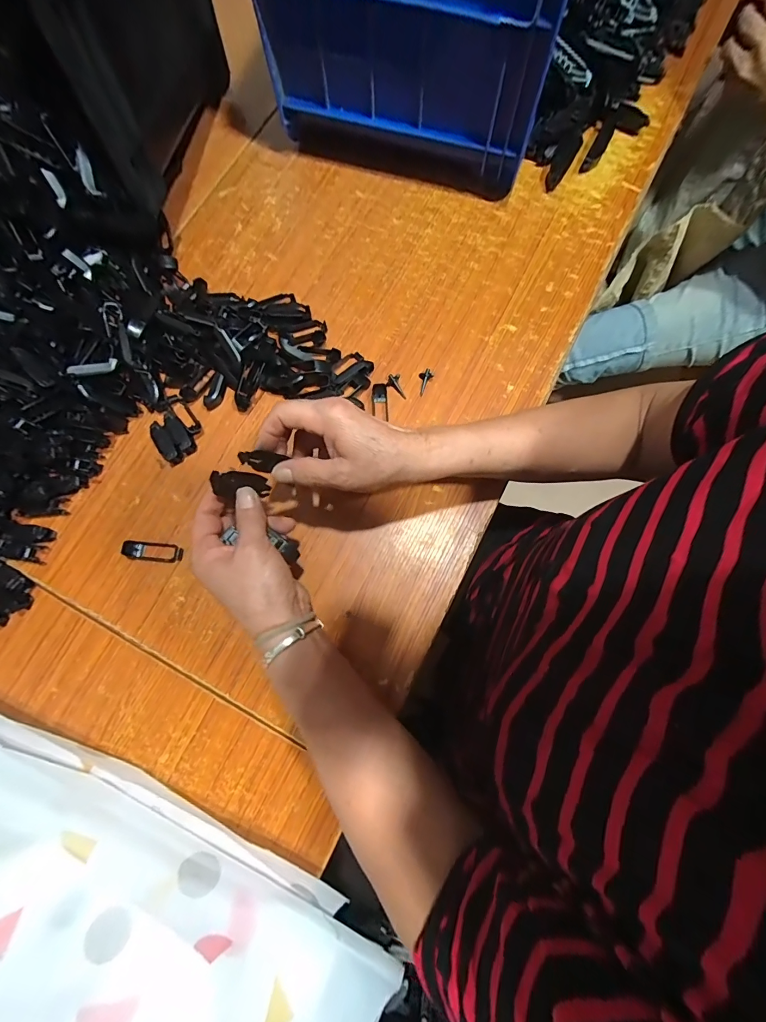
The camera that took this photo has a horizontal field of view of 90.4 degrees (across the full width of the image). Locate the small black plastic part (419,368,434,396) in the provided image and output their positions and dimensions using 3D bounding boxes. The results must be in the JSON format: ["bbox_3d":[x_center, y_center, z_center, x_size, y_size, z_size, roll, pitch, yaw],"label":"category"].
[{"bbox_3d":[0.047,-0.146,0.432,0.015,0.004,0.031,20,94,5],"label":"small black plastic part"}]

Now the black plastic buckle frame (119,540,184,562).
[{"bbox_3d":[-0.236,0.042,0.389,0.056,0.010,0.019,5,78,2],"label":"black plastic buckle frame"}]

